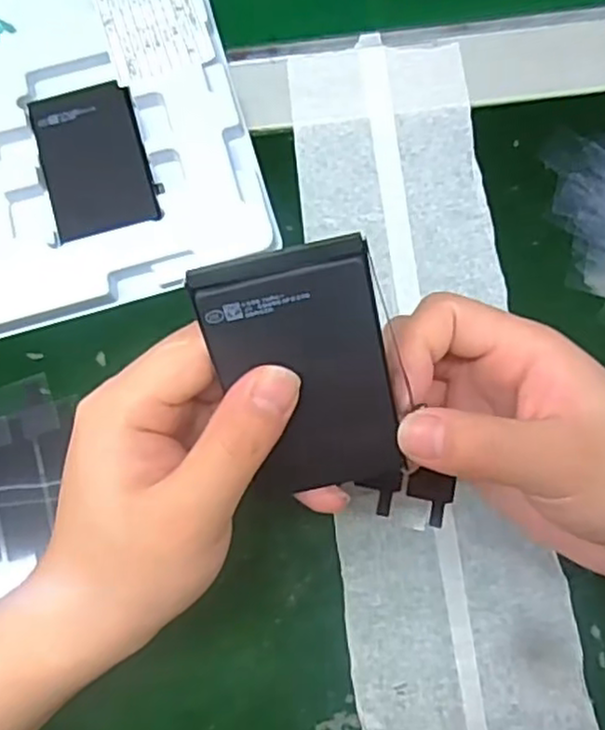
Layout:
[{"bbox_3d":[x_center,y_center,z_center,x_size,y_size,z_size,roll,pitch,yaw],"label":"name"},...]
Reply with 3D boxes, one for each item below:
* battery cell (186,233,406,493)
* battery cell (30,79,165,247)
[{"bbox_3d":[0.002,0.005,0.208,0.047,0.082,0.007,-11,34,6],"label":"battery cell"},{"bbox_3d":[-0.101,-0.100,0.340,0.049,0.004,0.078,-16,77,-2],"label":"battery cell"}]

